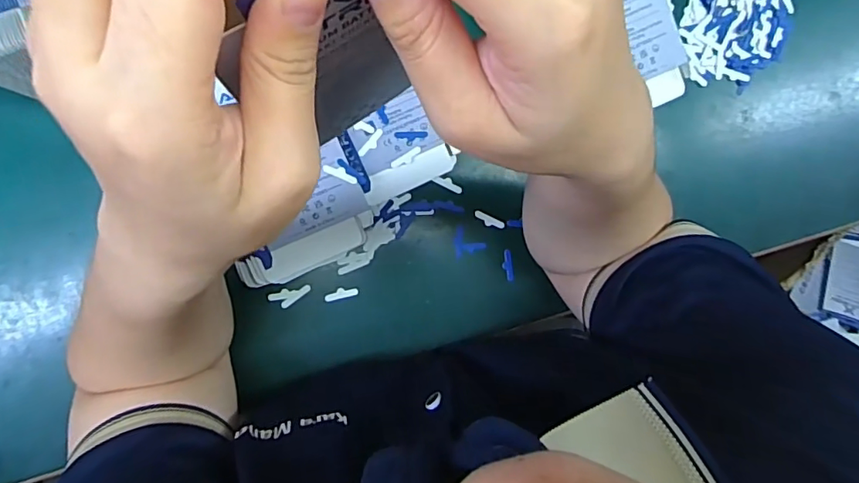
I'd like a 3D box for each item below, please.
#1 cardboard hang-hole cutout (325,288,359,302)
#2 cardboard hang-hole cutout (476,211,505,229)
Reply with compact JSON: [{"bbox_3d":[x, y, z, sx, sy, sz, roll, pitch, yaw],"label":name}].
[{"bbox_3d":[-0.071,0.042,0.419,0.027,0.004,0.008,-14,91,-6],"label":"cardboard hang-hole cutout"},{"bbox_3d":[0.050,-0.017,0.434,0.026,0.004,0.009,26,87,-5],"label":"cardboard hang-hole cutout"}]

